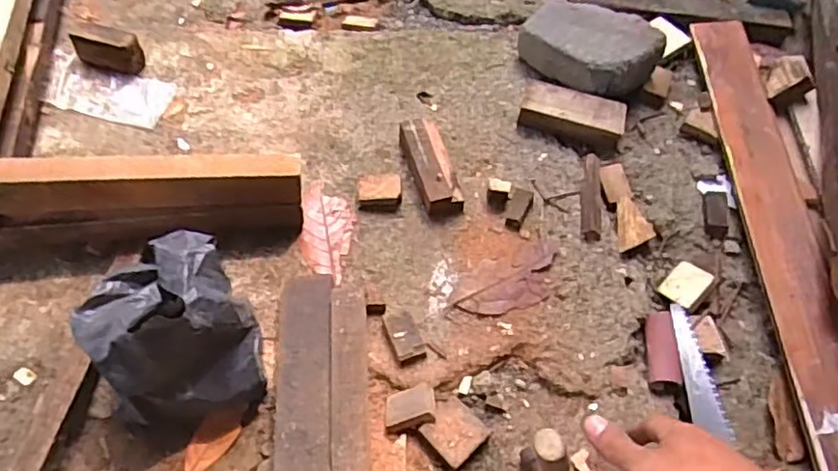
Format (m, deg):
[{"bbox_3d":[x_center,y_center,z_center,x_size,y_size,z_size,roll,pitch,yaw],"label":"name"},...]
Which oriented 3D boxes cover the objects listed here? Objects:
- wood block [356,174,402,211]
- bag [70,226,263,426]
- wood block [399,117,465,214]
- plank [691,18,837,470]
[{"bbox_3d":[-0.055,-0.060,0.878,0.060,0.029,0.044,3,59,-2],"label":"wood block"},{"bbox_3d":[-0.268,0.095,0.692,0.170,0.168,0.187,-5,59,-7],"label":"bag"},{"bbox_3d":[0.018,-0.100,0.896,0.057,0.045,0.147,-15,61,-13],"label":"wood block"},{"bbox_3d":[0.492,-0.007,0.850,0.093,0.031,0.808,2,59,-2],"label":"plank"}]

